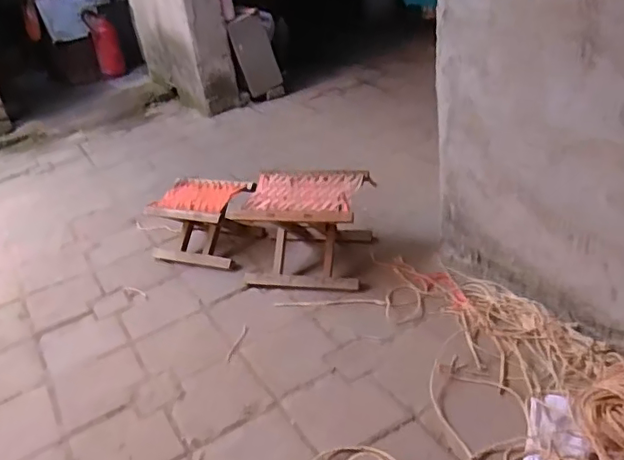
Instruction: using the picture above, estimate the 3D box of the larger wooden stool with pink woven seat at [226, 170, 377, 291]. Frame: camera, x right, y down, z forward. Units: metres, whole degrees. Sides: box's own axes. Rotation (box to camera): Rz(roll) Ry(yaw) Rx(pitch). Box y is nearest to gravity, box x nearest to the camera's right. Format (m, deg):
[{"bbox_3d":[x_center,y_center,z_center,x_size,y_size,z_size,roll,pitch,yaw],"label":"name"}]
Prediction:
[{"bbox_3d":[-0.013,-0.005,1.583,0.318,0.242,0.302,3,32,17],"label":"larger wooden stool with pink woven seat"}]

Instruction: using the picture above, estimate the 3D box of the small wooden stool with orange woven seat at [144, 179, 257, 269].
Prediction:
[{"bbox_3d":[-0.331,-0.021,1.739,0.298,0.191,0.232,4,32,18],"label":"small wooden stool with orange woven seat"}]

